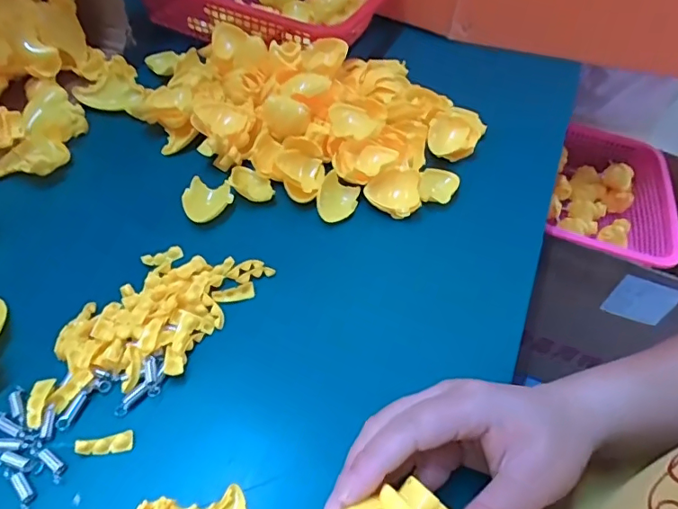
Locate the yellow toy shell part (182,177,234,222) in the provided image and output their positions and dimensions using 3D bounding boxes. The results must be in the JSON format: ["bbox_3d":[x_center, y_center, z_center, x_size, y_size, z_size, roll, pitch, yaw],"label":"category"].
[{"bbox_3d":[-0.108,-0.044,0.410,0.037,0.009,0.041,13,50,4],"label":"yellow toy shell part"}]

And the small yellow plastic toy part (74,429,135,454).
[{"bbox_3d":[-0.136,0.109,0.291,0.031,0.005,0.011,-1,51,-21],"label":"small yellow plastic toy part"}]

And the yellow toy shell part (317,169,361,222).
[{"bbox_3d":[-0.003,-0.046,0.426,0.030,0.018,0.044,21,51,10],"label":"yellow toy shell part"}]

